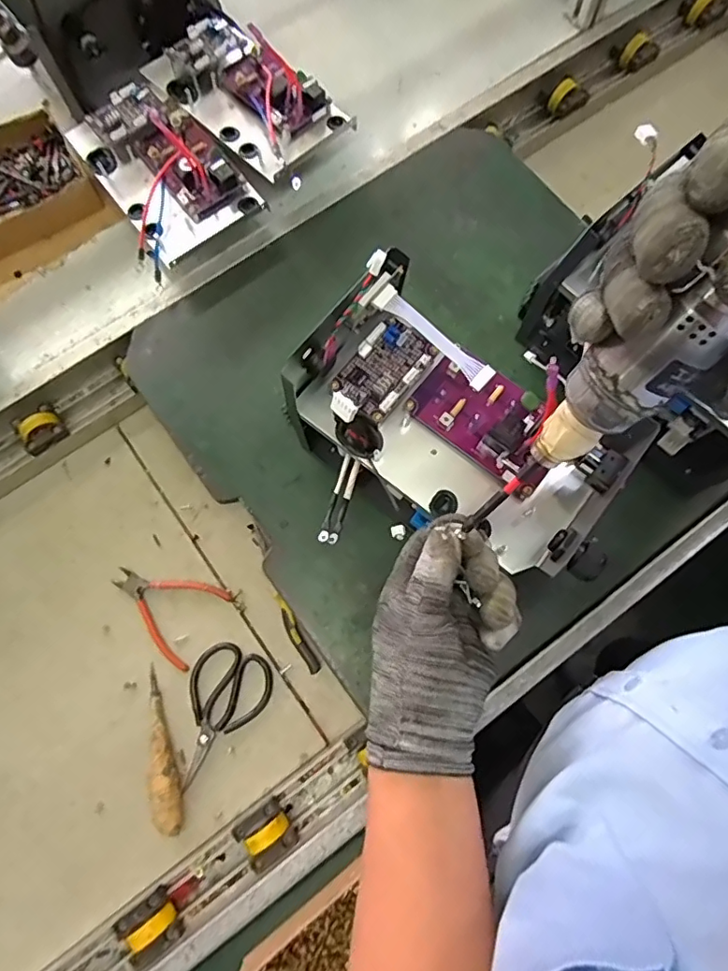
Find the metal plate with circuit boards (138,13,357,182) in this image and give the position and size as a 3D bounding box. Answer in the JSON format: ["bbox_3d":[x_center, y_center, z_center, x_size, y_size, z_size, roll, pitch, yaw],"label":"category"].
[{"bbox_3d":[-0.149,-0.511,0.710,0.261,0.045,0.148,44,80,11],"label":"metal plate with circuit boards"}]

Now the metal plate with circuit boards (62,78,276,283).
[{"bbox_3d":[-0.264,-0.403,0.705,0.167,0.063,0.251,-37,81,-6],"label":"metal plate with circuit boards"}]

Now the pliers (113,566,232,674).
[{"bbox_3d":[-0.249,0.148,0.675,0.139,0.013,0.100,27,77,7],"label":"pliers"}]

